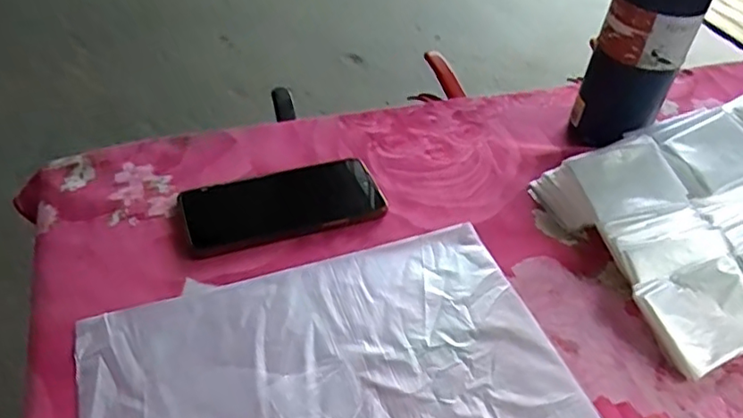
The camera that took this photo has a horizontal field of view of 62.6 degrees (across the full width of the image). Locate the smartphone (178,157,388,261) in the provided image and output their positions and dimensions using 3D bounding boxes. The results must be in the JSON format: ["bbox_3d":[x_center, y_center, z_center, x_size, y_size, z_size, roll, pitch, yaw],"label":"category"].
[{"bbox_3d":[-0.072,-0.005,0.512,0.162,0.008,0.077,-13,57,-22],"label":"smartphone"}]

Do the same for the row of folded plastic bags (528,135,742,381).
[{"bbox_3d":[0.225,0.026,0.481,0.101,0.053,0.199,-11,44,-15],"label":"row of folded plastic bags"}]

